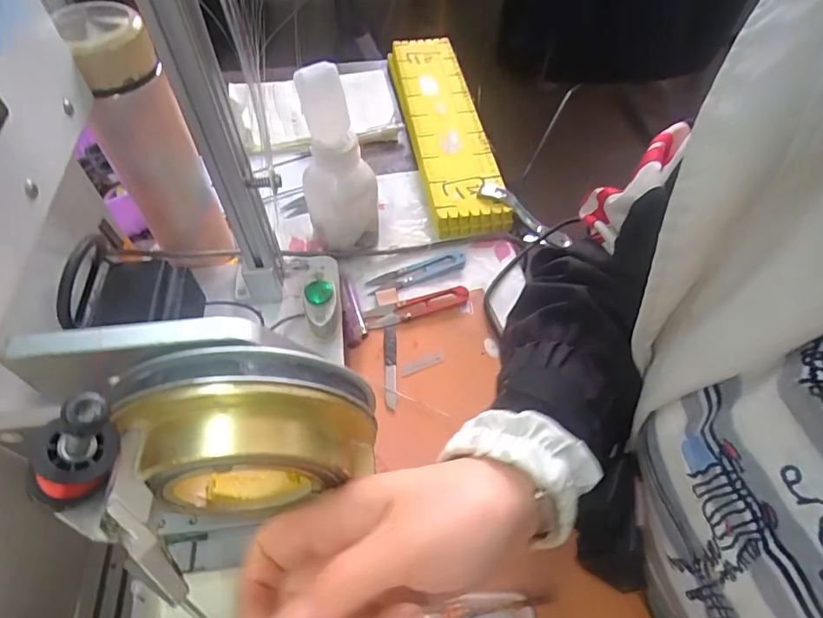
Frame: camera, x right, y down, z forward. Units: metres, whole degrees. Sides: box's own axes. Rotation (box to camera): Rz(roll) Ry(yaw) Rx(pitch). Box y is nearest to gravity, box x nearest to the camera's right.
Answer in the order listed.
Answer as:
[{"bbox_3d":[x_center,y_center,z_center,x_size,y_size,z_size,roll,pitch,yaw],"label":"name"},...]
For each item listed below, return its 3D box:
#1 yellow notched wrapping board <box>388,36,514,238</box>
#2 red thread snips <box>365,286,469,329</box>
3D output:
[{"bbox_3d":[0.039,-0.226,0.598,0.090,0.033,0.345,-7,55,-6],"label":"yellow notched wrapping board"},{"bbox_3d":[0.005,-0.005,0.454,0.096,0.012,0.025,-12,56,-10],"label":"red thread snips"}]

